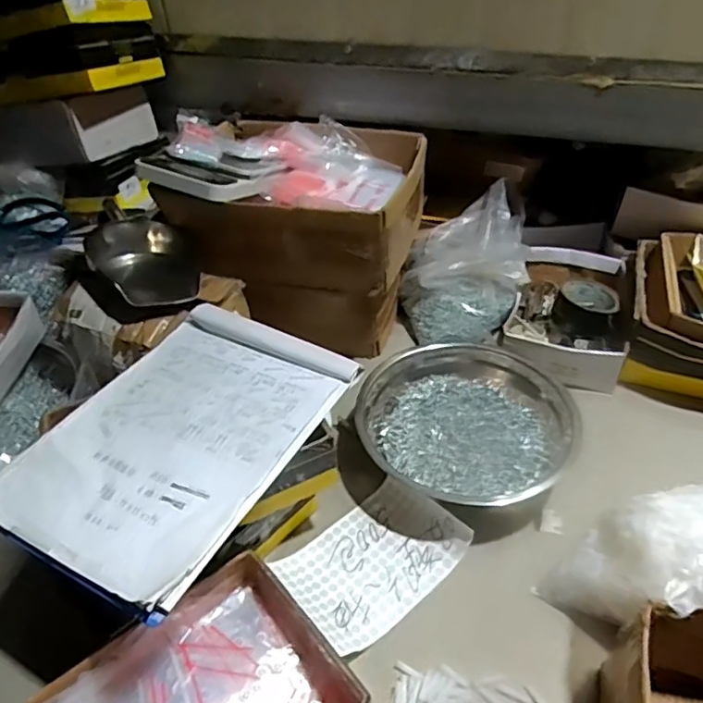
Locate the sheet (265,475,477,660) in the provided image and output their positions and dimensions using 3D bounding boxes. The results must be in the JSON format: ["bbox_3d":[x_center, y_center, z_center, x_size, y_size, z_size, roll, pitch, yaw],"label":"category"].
[{"bbox_3d":[0.023,0.213,0.616,0.178,0.025,0.124,-32,49,-30],"label":"sheet"}]

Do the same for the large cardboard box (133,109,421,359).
[{"bbox_3d":[-0.076,-0.187,0.880,0.337,0.254,0.265,7,41,11],"label":"large cardboard box"}]

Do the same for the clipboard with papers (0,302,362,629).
[{"bbox_3d":[-0.155,0.071,0.559,0.210,0.017,0.306,19,45,23],"label":"clipboard with papers"}]

